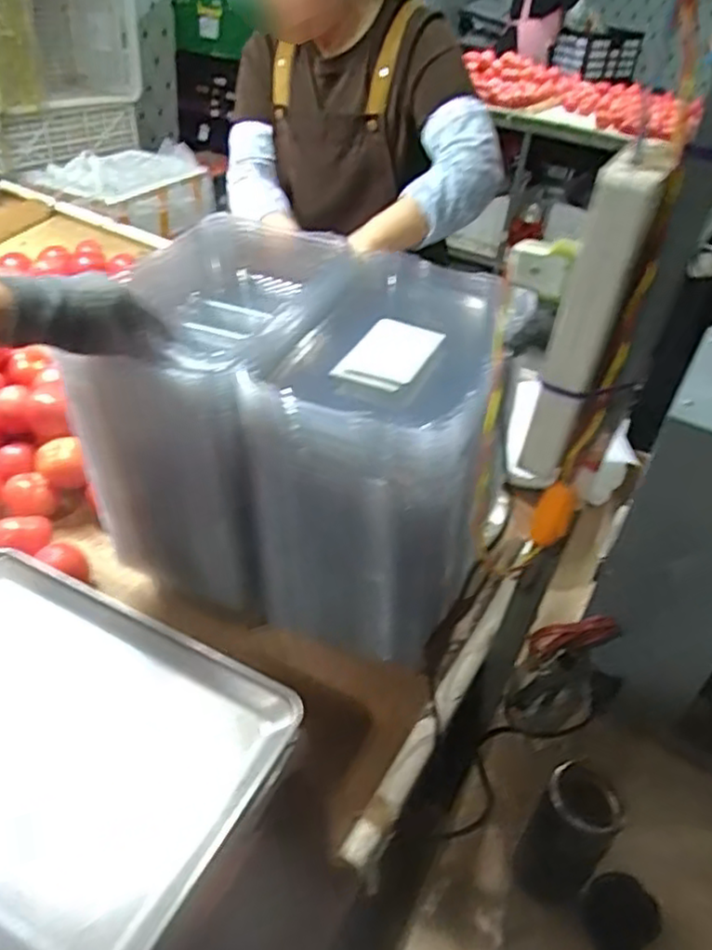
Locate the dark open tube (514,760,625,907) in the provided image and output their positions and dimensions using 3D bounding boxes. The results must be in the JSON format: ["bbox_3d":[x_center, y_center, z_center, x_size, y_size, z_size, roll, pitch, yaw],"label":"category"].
[{"bbox_3d":[0.179,0.316,0.596,0.055,0.140,0.070,-27,50,-35],"label":"dark open tube"}]

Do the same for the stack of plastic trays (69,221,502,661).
[{"bbox_3d":[-0.064,-0.043,0.711,0.360,0.314,0.325,13,40,6],"label":"stack of plastic trays"}]

